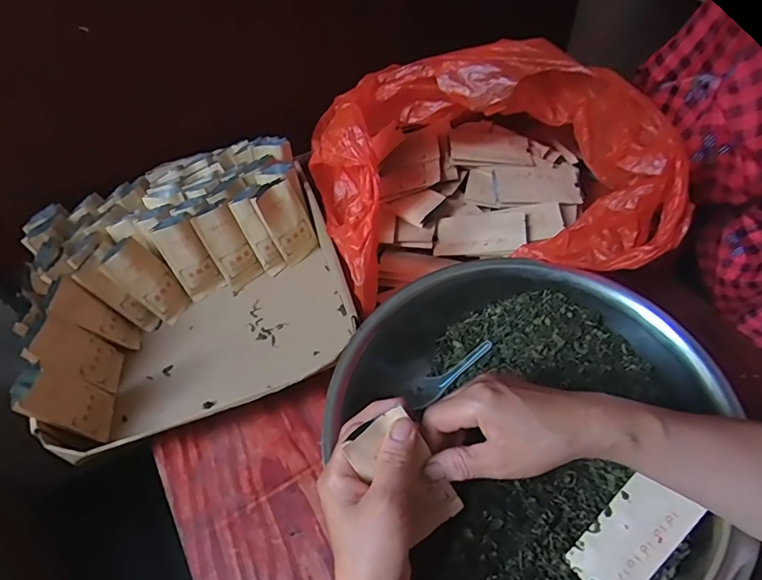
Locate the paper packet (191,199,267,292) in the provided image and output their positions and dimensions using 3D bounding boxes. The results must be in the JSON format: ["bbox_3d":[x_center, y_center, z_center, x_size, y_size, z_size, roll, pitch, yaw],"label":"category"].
[{"bbox_3d":[-0.184,-0.052,0.610,0.046,0.106,0.017,-35,37,-19],"label":"paper packet"}]

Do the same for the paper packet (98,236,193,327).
[{"bbox_3d":[-0.273,-0.010,0.594,0.015,0.110,0.048,3,50,40],"label":"paper packet"}]

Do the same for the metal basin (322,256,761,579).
[{"bbox_3d":[0.121,0.141,0.463,0.325,0.124,0.330,-2,55,2],"label":"metal basin"}]

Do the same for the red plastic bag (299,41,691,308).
[{"bbox_3d":[0.101,-0.139,0.565,0.339,0.202,0.310,-2,55,2],"label":"red plastic bag"}]

